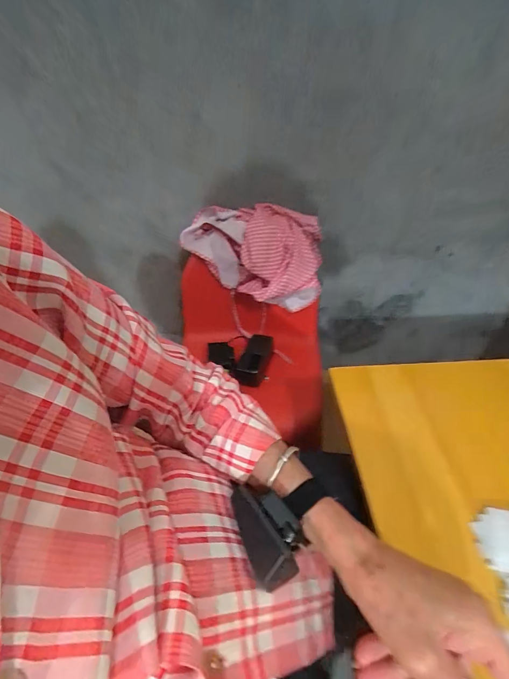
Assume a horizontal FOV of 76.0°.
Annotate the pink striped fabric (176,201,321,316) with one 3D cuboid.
[{"bbox_3d":[0.002,-0.200,0.722,0.317,0.205,0.077,19,0,4],"label":"pink striped fabric"}]

